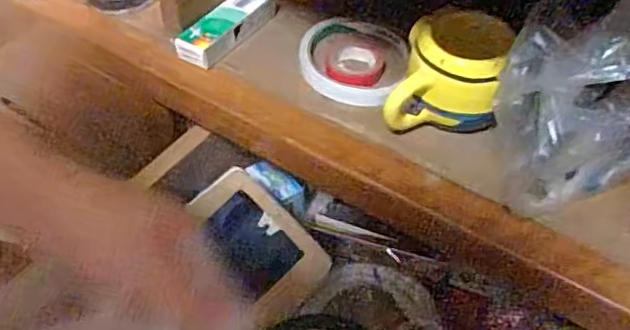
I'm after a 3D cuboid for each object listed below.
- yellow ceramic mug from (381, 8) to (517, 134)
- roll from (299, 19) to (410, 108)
[{"bbox_3d":[0.091,-0.062,0.414,0.072,0.075,0.068,10,48,7],"label":"yellow ceramic mug"},{"bbox_3d":[0.030,-0.083,0.467,0.076,0.022,0.090,14,48,11],"label":"roll"}]

